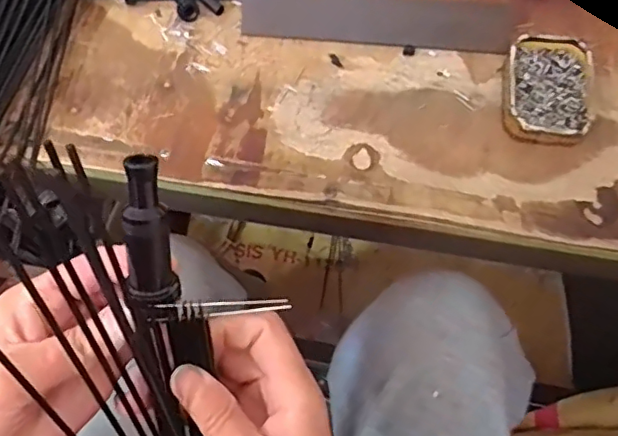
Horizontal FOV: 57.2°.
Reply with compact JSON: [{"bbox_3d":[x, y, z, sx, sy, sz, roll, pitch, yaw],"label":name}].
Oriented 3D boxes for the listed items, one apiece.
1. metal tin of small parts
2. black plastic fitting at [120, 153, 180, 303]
[{"bbox_3d":[0.181,-0.099,0.437,0.065,0.020,0.098,11,64,7],"label":"metal tin of small parts"},{"bbox_3d":[-0.067,0.006,0.237,0.017,0.068,0.016,0,26,1],"label":"black plastic fitting"}]

